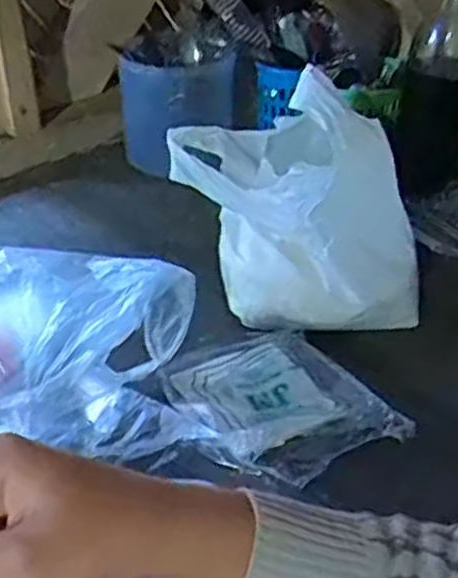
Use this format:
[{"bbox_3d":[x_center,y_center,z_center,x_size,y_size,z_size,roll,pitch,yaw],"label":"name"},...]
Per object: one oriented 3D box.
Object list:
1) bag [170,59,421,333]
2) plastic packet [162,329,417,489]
[{"bbox_3d":[0.058,-0.082,0.695,0.226,0.197,0.115,25,41,31],"label":"bag"},{"bbox_3d":[0.042,0.084,0.606,0.139,0.018,0.156,-22,43,-32],"label":"plastic packet"}]

